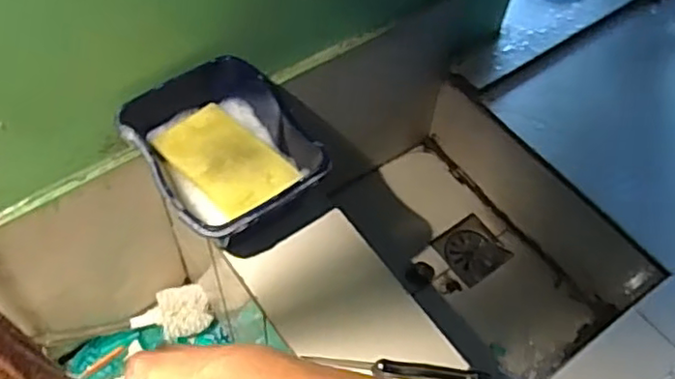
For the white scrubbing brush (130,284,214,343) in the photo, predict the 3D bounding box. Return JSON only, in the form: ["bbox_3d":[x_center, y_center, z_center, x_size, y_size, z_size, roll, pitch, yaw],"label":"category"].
[{"bbox_3d":[-0.248,0.187,0.961,0.117,0.039,0.071,-17,60,-15],"label":"white scrubbing brush"}]

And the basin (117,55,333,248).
[{"bbox_3d":[-0.126,-0.038,0.699,0.160,0.083,0.219,-29,63,-21],"label":"basin"}]

